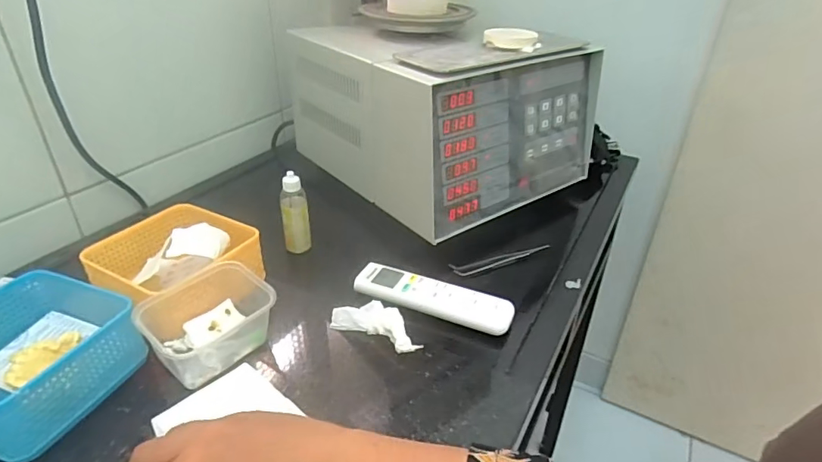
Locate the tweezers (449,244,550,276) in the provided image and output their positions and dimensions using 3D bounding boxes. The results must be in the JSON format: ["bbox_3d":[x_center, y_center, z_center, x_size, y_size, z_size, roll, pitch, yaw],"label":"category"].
[{"bbox_3d":[0.115,0.037,0.640,0.126,0.013,0.013,-15,34,-2],"label":"tweezers"}]

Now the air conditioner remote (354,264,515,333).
[{"bbox_3d":[0.023,0.073,0.553,0.179,0.017,0.046,16,34,20],"label":"air conditioner remote"}]

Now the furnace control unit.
[{"bbox_3d":[0.045,-0.191,0.754,0.333,0.200,0.337,-21,39,-33],"label":"furnace control unit"}]

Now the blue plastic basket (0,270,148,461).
[{"bbox_3d":[-0.324,0.104,0.424,0.138,0.058,0.134,15,34,19],"label":"blue plastic basket"}]

